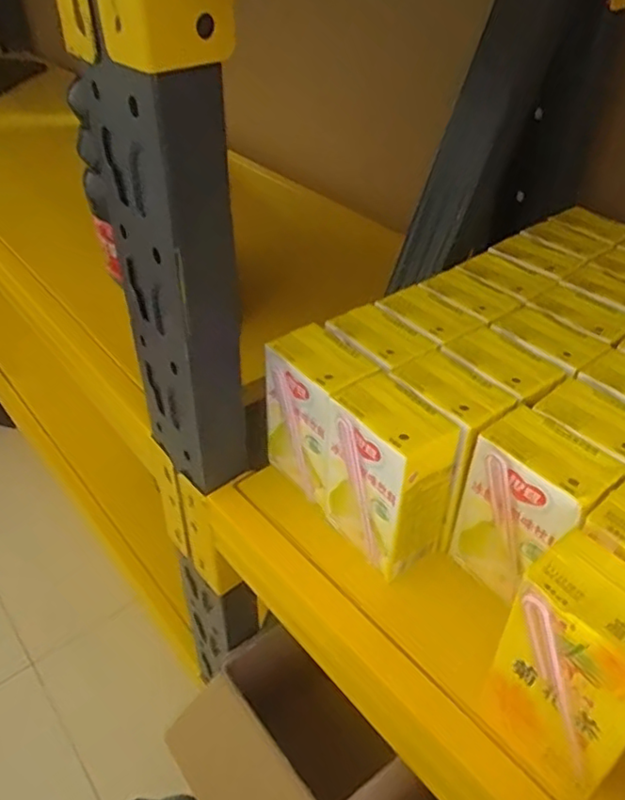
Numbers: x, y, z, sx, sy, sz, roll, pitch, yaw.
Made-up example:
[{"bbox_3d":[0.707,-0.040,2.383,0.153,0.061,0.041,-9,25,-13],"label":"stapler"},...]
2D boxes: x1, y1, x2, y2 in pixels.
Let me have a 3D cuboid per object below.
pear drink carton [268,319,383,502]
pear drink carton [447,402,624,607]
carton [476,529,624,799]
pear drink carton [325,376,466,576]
[{"bbox_3d":[0.004,0.011,0.413,0.046,0.096,0.064,-29,49,-31],"label":"pear drink carton"},{"bbox_3d":[0.119,0.062,0.350,0.045,0.094,0.063,-28,48,-30],"label":"pear drink carton"},{"bbox_3d":[0.122,0.120,0.287,0.046,0.101,0.061,-28,48,-30],"label":"carton"},{"bbox_3d":[0.042,0.045,0.371,0.047,0.095,0.065,-26,47,-29],"label":"pear drink carton"}]

